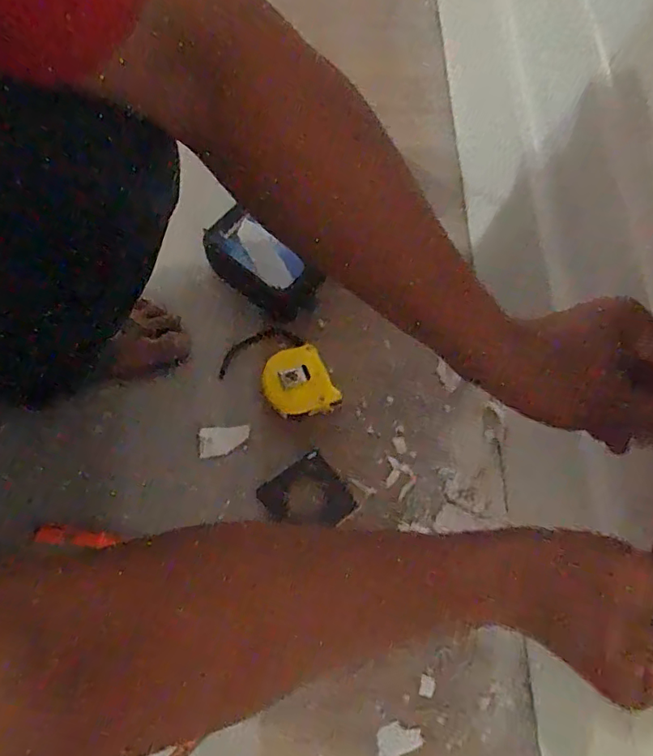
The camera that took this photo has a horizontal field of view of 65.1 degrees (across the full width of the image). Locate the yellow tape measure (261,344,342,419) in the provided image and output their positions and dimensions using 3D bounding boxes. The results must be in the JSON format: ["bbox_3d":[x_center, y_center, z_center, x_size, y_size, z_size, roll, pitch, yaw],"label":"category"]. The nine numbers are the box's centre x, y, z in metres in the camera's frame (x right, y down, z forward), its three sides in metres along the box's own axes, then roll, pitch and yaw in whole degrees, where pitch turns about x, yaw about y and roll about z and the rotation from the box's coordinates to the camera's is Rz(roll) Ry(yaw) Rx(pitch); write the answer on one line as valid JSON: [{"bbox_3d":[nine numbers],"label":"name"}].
[{"bbox_3d":[-0.034,0.011,0.597,0.074,0.046,0.081,-24,73,-9],"label":"yellow tape measure"}]

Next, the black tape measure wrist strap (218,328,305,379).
[{"bbox_3d":[-0.084,-0.035,0.620,0.108,0.004,0.033,-23,81,2],"label":"black tape measure wrist strap"}]

